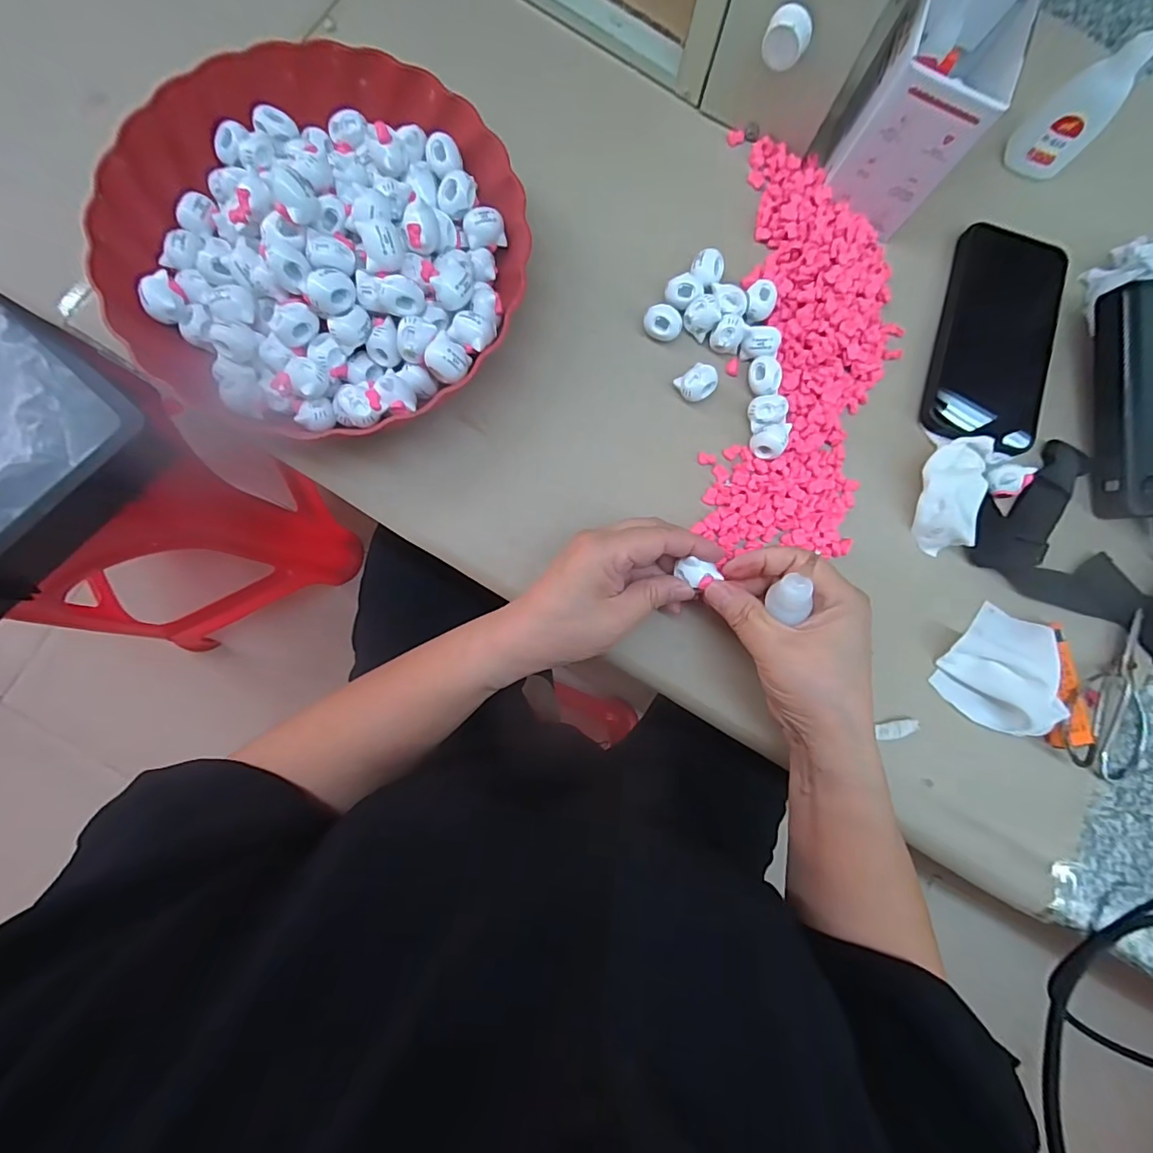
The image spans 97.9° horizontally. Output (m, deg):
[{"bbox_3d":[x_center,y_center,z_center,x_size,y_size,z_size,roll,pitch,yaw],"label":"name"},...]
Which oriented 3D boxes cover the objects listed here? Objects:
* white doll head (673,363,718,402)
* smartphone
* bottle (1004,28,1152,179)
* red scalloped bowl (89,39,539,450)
[{"bbox_3d":[0.082,-0.130,0.341,0.024,0.015,0.021,-35,88,-7],"label":"white doll head"},{"bbox_3d":[0.301,-0.167,0.355,0.083,0.015,0.164,17,83,-3],"label":"smartphone"},{"bbox_3d":[0.349,-0.324,0.342,0.044,0.091,0.025,43,82,0],"label":"bottle"},{"bbox_3d":[-0.156,-0.205,0.312,0.241,0.069,0.233,1,84,-5],"label":"red scalloped bowl"}]

